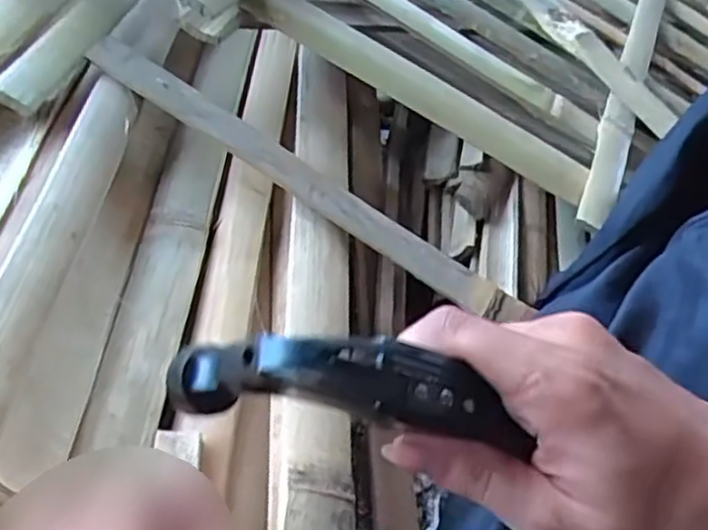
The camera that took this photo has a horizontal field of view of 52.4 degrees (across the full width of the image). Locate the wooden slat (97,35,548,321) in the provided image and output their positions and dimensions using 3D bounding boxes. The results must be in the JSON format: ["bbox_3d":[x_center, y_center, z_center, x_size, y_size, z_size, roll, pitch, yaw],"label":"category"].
[{"bbox_3d":[-0.025,-0.043,0.391,0.267,0.011,0.020,33,50,-1],"label":"wooden slat"}]

